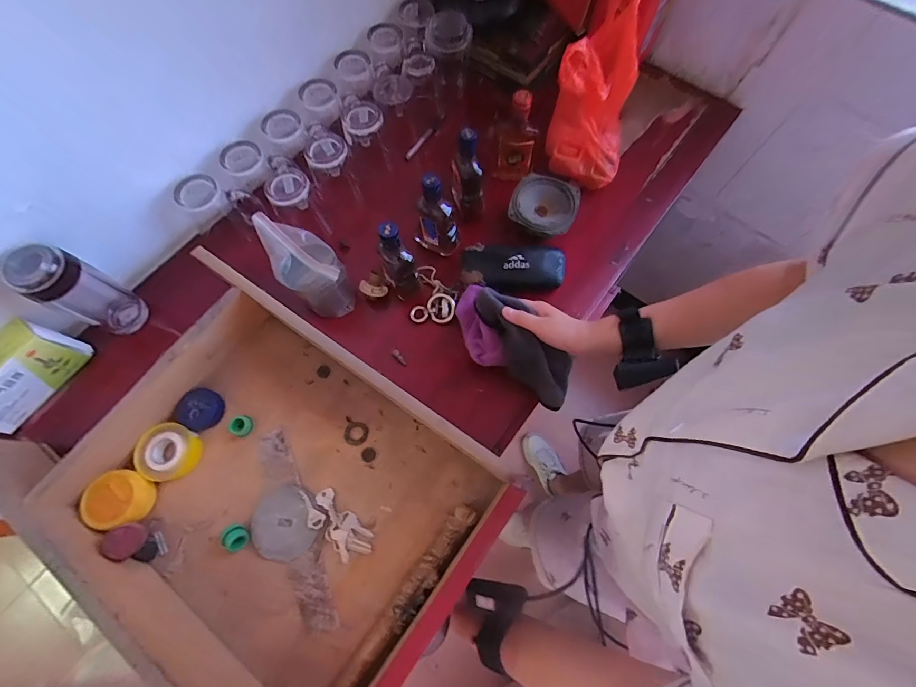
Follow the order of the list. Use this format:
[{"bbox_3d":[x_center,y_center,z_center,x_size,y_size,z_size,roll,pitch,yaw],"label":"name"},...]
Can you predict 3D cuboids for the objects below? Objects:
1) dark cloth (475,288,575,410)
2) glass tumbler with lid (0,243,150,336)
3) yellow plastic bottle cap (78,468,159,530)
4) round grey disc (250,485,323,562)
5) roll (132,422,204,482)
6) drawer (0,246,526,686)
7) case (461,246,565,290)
[{"bbox_3d":[0.091,0.005,0.563,0.056,0.061,0.187,-37,94,-12],"label":"dark cloth"},{"bbox_3d":[-0.534,-0.071,0.586,0.067,0.194,0.070,0,70,0],"label":"glass tumbler with lid"},{"bbox_3d":[-0.423,0.195,0.517,0.071,0.041,0.066,0,70,0],"label":"yellow plastic bottle cap"},{"bbox_3d":[-0.222,0.231,0.525,0.084,0.008,0.085,0,70,0],"label":"round grey disc"},{"bbox_3d":[-0.387,0.145,0.544,0.069,0.027,0.073,0,70,0],"label":"roll"},{"bbox_3d":[-0.239,0.168,0.500,0.489,0.105,0.357,35,74,12],"label":"drawer"},{"bbox_3d":[0.087,-0.123,0.645,0.160,0.036,0.061,3,70,2],"label":"case"}]

